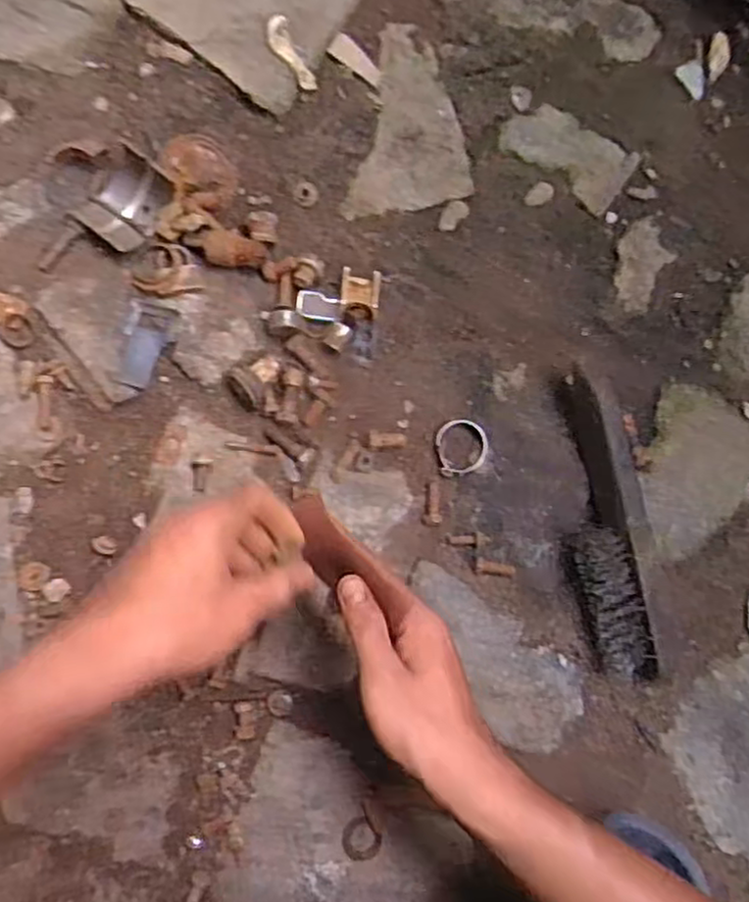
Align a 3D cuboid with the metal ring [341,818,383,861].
[{"bbox_3d":[-0.009,0.271,0.513,0.026,0.004,0.029,-11,86,-8],"label":"metal ring"}]

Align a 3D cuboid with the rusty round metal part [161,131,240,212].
[{"bbox_3d":[-0.126,-0.205,0.540,0.049,0.020,0.056,-26,88,-9],"label":"rusty round metal part"}]

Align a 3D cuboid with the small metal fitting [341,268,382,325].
[{"bbox_3d":[-0.011,-0.116,0.551,0.029,0.014,0.039,6,84,-6],"label":"small metal fitting"}]

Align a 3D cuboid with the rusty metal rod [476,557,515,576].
[{"bbox_3d":[0.089,0.087,0.542,0.029,0.010,0.011,14,83,-5],"label":"rusty metal rod"}]

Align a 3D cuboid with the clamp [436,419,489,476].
[{"bbox_3d":[0.065,-0.004,0.543,0.039,0.011,0.041,1,84,-7],"label":"clamp"}]

